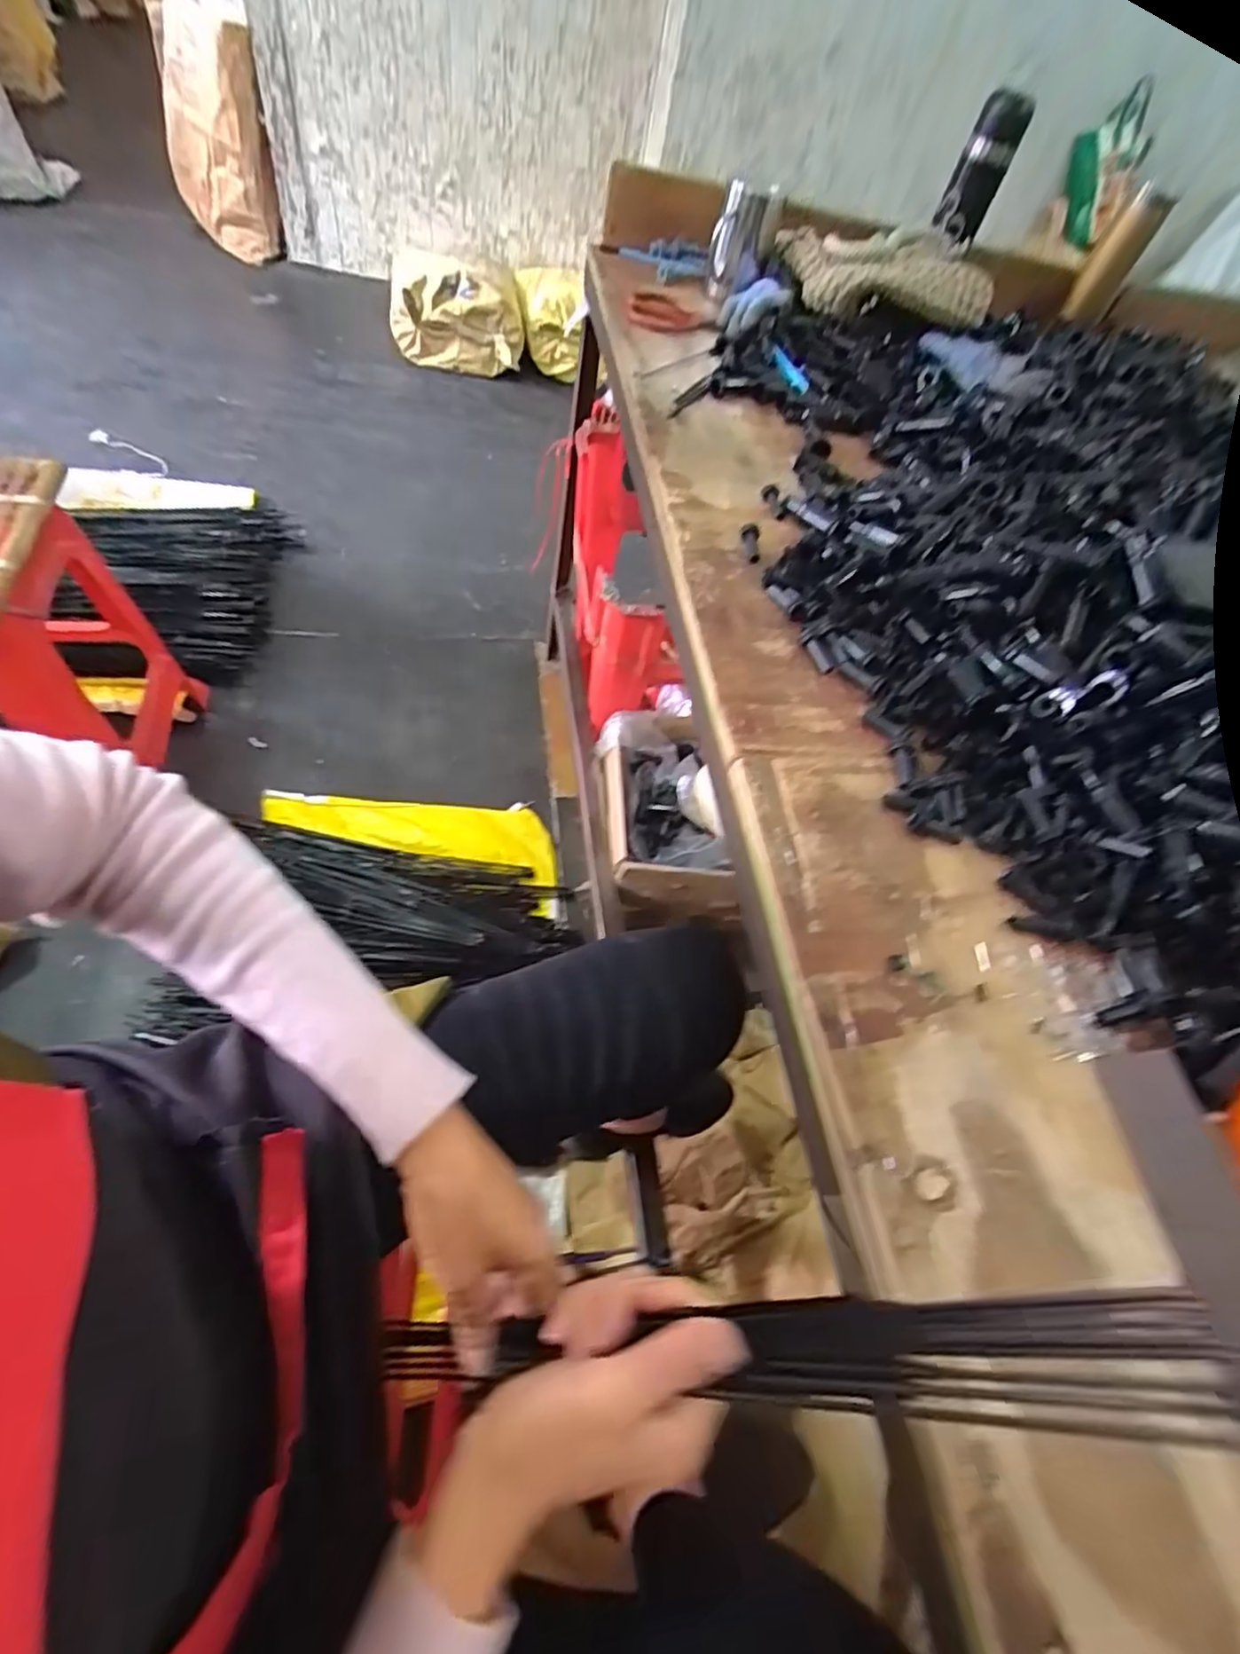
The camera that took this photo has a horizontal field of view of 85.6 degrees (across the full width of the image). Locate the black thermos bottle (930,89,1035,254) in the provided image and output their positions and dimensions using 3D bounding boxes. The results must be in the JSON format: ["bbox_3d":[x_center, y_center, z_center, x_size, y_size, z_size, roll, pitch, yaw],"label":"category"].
[{"bbox_3d":[0.474,-0.863,0.886,0.061,0.152,0.053,33,37,15],"label":"black thermos bottle"}]

